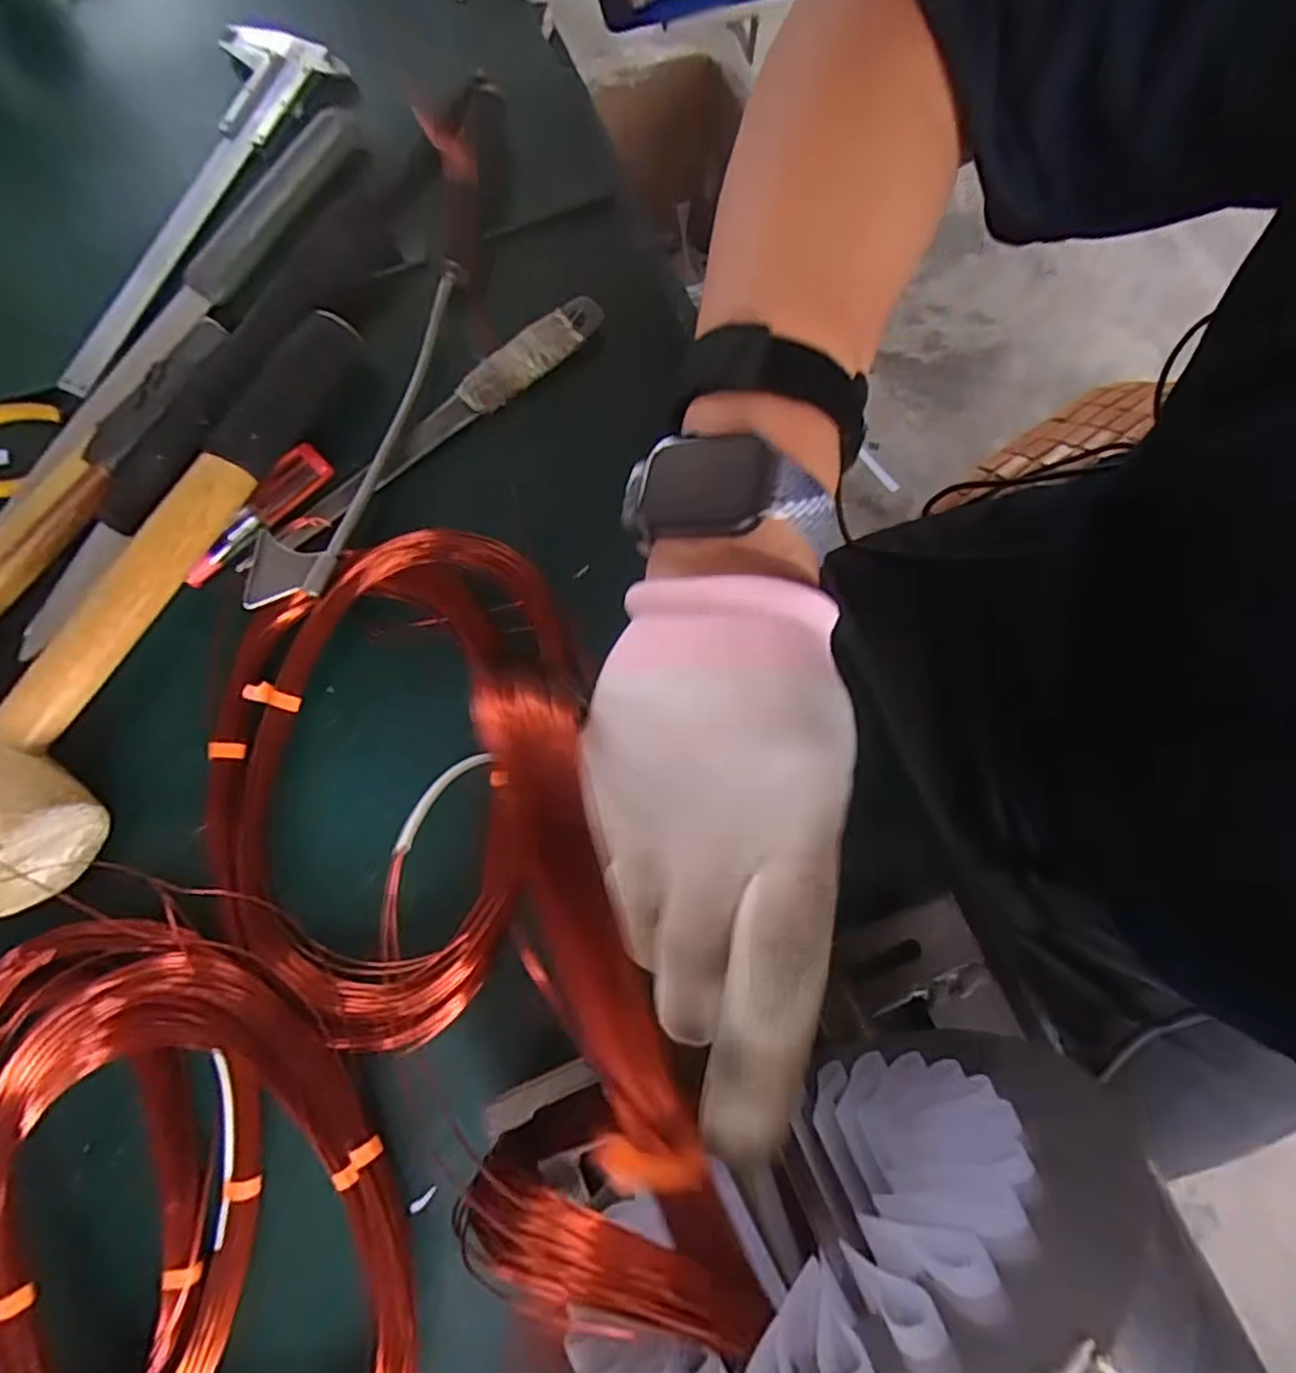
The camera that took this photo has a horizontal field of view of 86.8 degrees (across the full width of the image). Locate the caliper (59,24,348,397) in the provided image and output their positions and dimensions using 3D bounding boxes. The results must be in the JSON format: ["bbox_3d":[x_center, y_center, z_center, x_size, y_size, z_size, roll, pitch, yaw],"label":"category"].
[{"bbox_3d":[-0.248,-0.254,0.353,0.066,0.013,0.223,29,80,5],"label":"caliper"}]

